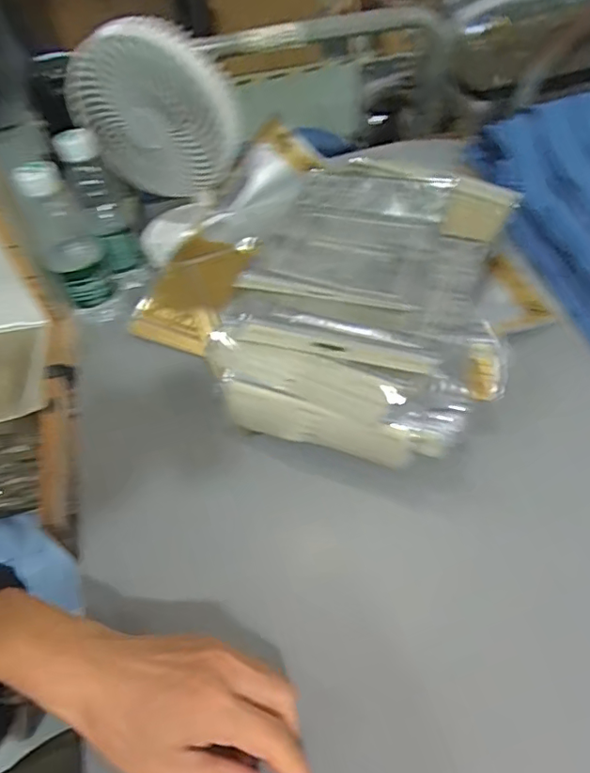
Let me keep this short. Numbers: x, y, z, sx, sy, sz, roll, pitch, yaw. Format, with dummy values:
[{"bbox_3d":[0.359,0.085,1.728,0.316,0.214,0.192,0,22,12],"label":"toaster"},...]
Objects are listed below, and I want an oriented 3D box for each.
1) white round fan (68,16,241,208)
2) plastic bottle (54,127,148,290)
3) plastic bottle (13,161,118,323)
[{"bbox_3d":[-0.137,-0.268,0.520,0.167,0.164,0.053,21,54,-14],"label":"white round fan"},{"bbox_3d":[-0.207,-0.194,0.586,0.053,0.171,0.060,-23,53,-13],"label":"plastic bottle"},{"bbox_3d":[-0.239,-0.151,0.556,0.057,0.177,0.066,-24,53,-13],"label":"plastic bottle"}]

